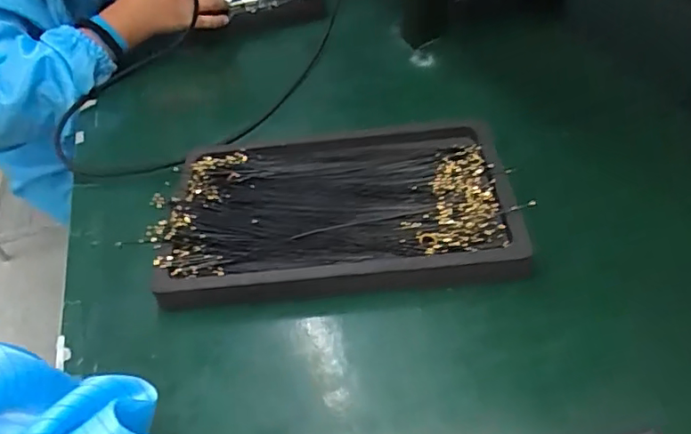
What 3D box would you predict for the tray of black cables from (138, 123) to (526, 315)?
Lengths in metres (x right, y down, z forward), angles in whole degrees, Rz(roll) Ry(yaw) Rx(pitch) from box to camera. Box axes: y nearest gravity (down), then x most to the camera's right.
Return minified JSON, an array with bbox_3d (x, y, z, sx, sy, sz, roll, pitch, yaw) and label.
[{"bbox_3d":[-0.009,-0.008,0.408,0.248,0.025,0.157,-4,43,4],"label":"tray of black cables"}]

